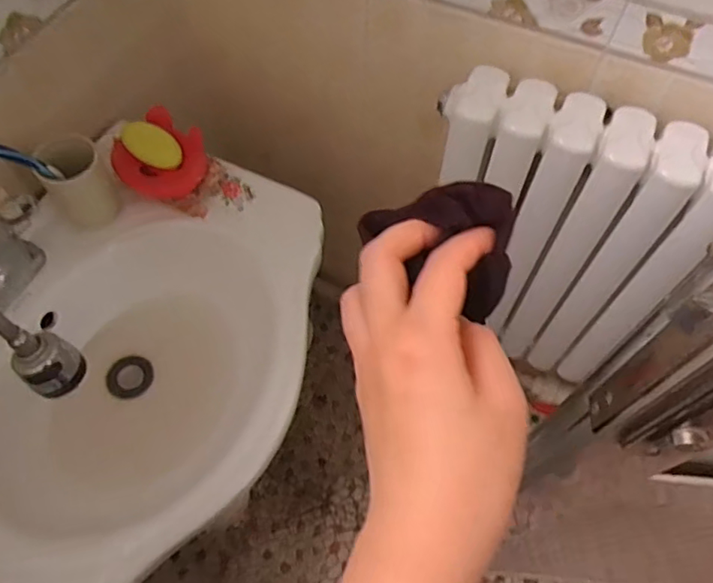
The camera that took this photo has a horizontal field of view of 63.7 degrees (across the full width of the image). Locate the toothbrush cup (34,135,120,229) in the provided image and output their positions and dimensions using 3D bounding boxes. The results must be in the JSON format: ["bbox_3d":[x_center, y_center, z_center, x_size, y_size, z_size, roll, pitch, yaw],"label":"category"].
[{"bbox_3d":[-0.325,-0.128,0.677,0.063,0.091,0.059,0,60,-1],"label":"toothbrush cup"}]

